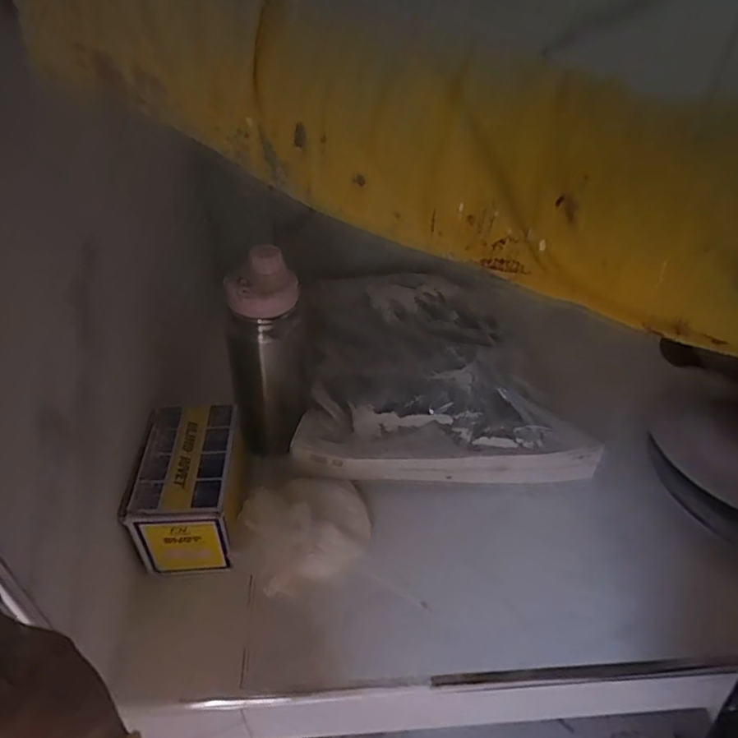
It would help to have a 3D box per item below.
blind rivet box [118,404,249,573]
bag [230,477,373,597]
[{"bbox_3d":[-0.168,0.110,0.523,0.095,0.076,0.135,-2,41,-6],"label":"blind rivet box"},{"bbox_3d":[-0.060,0.148,0.515,0.099,0.063,0.139,32,48,28],"label":"bag"}]

